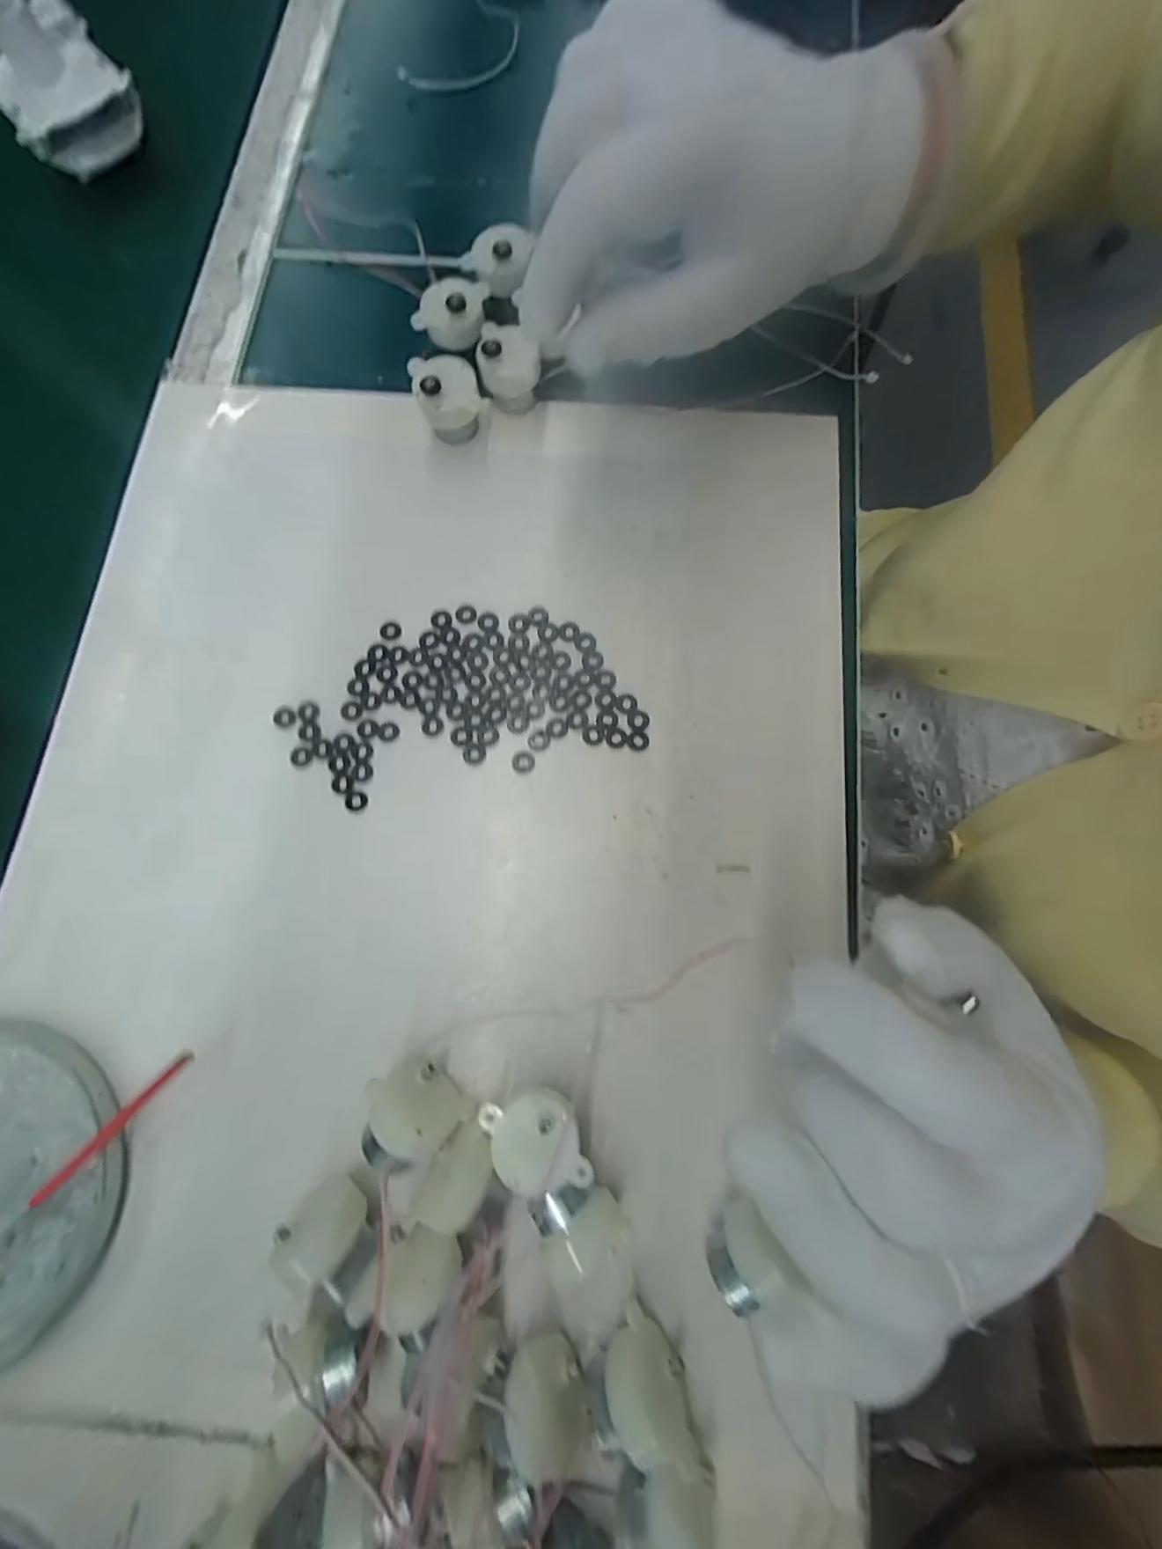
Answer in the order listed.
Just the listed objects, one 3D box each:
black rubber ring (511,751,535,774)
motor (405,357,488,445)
[{"bbox_3d":[-0.028,-0.006,0.243,0.011,0.004,0.011,0,78,1],"label":"black rubber ring"},{"bbox_3d":[-0.069,-0.196,0.269,0.032,0.030,0.036,-16,79,-2],"label":"motor"}]

